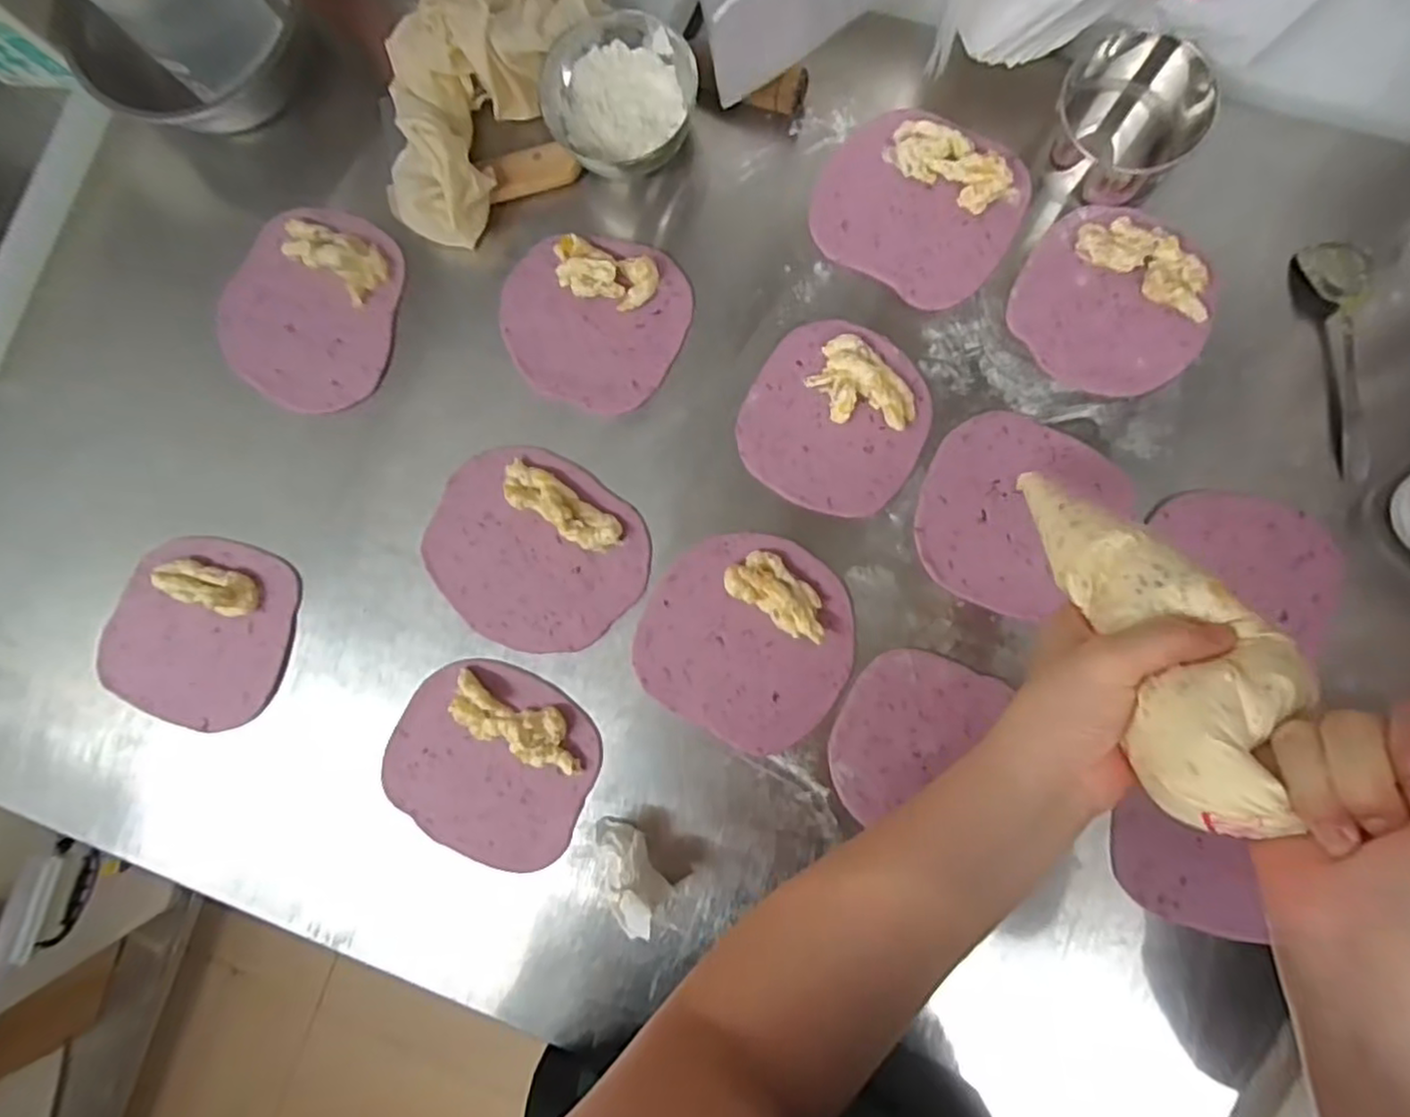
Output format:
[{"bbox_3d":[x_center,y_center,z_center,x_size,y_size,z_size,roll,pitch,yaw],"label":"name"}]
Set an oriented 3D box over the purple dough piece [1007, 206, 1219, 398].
[{"bbox_3d":[0.293,-0.185,0.489,0.129,0.013,0.123,0,88,5],"label":"purple dough piece"}]

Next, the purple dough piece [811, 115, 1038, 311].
[{"bbox_3d":[0.157,-0.262,0.502,0.142,0.016,0.124,30,91,6],"label":"purple dough piece"}]

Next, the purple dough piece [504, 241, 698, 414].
[{"bbox_3d":[-0.087,-0.182,0.525,0.139,0.007,0.127,0,90,5],"label":"purple dough piece"}]

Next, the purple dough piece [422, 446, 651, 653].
[{"bbox_3d":[-0.130,-0.005,0.511,0.161,0.020,0.138,37,91,6],"label":"purple dough piece"}]

